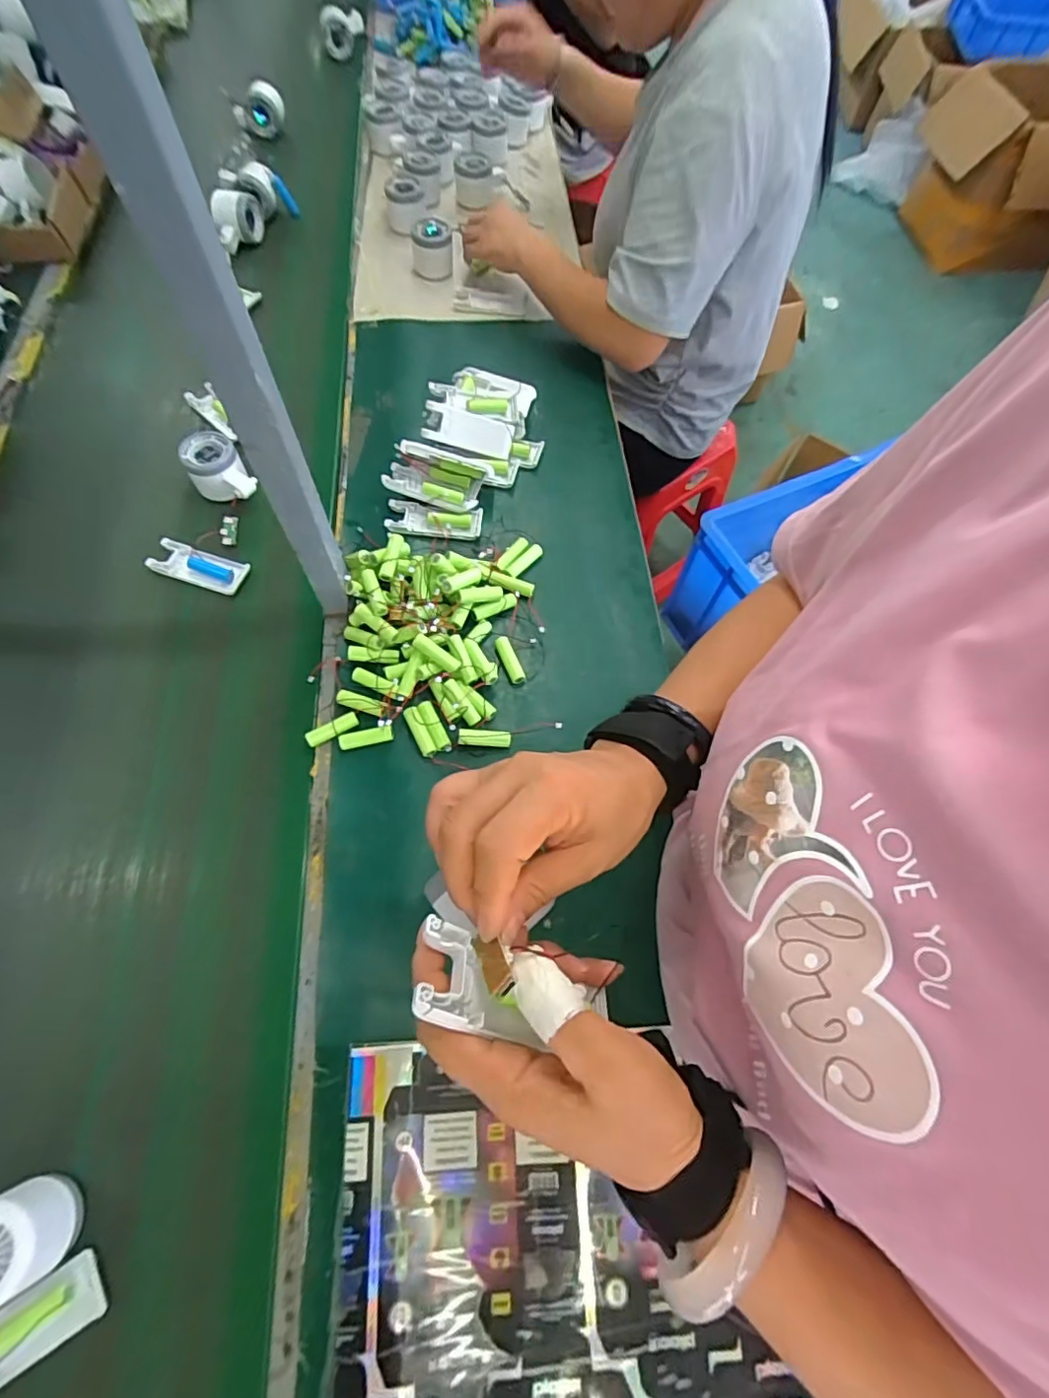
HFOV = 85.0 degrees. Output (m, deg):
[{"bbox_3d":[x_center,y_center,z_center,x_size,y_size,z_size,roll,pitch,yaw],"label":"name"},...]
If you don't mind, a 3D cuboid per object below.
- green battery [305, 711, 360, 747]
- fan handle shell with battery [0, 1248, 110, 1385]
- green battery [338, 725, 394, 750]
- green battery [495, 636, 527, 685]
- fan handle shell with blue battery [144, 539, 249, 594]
[{"bbox_3d":[-0.182,0.029,0.543,0.050,0.014,0.014,-26,69,-13],"label":"green battery"},{"bbox_3d":[-0.335,0.419,0.375,0.102,0.018,0.040,-30,70,-14],"label":"fan handle shell with battery"},{"bbox_3d":[-0.149,0.036,0.539,0.051,0.014,0.015,-10,66,-7],"label":"green battery"},{"bbox_3d":[-0.014,-0.039,0.575,0.015,0.012,0.050,-21,68,-11],"label":"green battery"},{"bbox_3d":[-0.361,-0.148,0.634,0.105,0.012,0.040,16,66,5],"label":"fan handle shell with blue battery"}]

